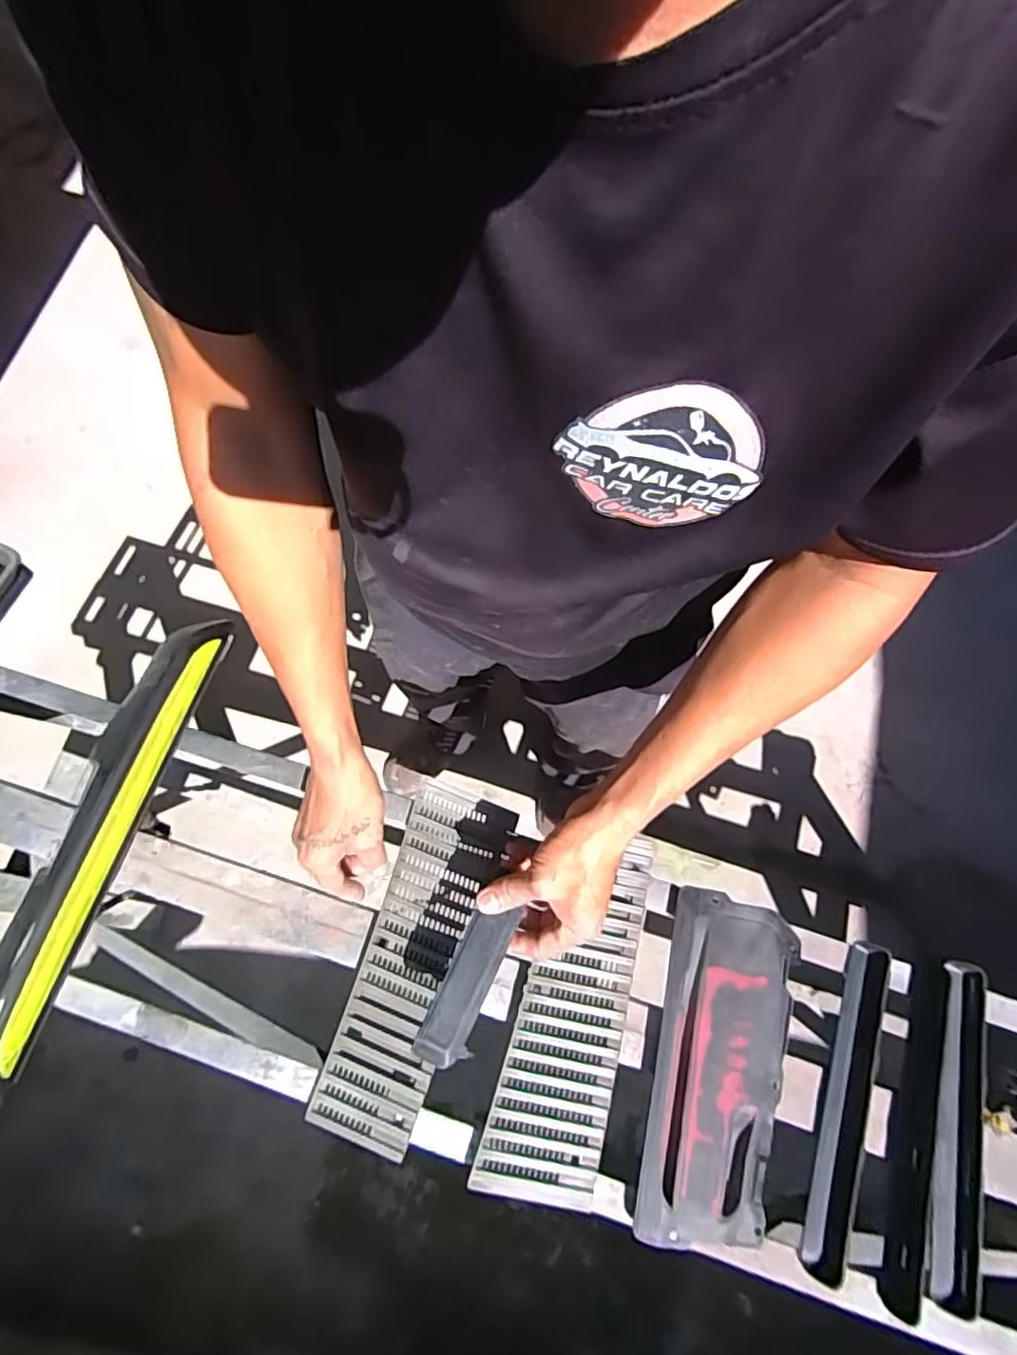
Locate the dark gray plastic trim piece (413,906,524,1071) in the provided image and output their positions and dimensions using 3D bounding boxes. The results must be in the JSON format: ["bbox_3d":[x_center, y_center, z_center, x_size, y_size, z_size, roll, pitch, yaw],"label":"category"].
[{"bbox_3d":[-0.032,0.236,0.478,0.036,0.016,0.116,24,73,10],"label":"dark gray plastic trim piece"}]

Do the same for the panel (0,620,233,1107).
[{"bbox_3d":[-0.390,0.134,0.577,0.084,0.053,0.443,16,71,7],"label":"panel"}]

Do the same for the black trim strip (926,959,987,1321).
[{"bbox_3d":[0.374,0.370,0.515,0.033,0.023,0.248,15,71,7],"label":"black trim strip"}]

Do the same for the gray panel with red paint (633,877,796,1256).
[{"bbox_3d":[0.179,0.327,0.529,0.106,0.020,0.261,13,71,6],"label":"gray panel with red paint"}]

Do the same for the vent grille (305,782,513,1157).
[{"bbox_3d":[-0.082,0.249,0.556,0.092,0.010,0.292,16,71,7],"label":"vent grille"}]

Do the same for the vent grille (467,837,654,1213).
[{"bbox_3d":[0.055,0.288,0.545,0.096,0.018,0.291,14,71,6],"label":"vent grille"}]

